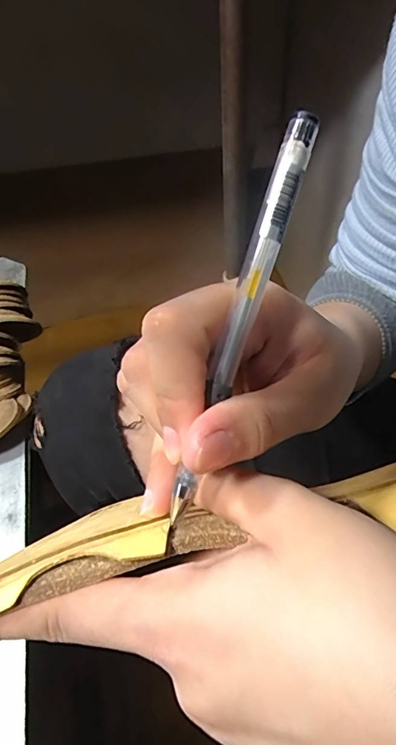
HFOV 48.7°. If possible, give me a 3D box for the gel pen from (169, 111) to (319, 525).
[{"bbox_3d":[0.012,-0.013,0.138,0.008,0.128,0.006,22,10,22],"label":"gel pen"}]

